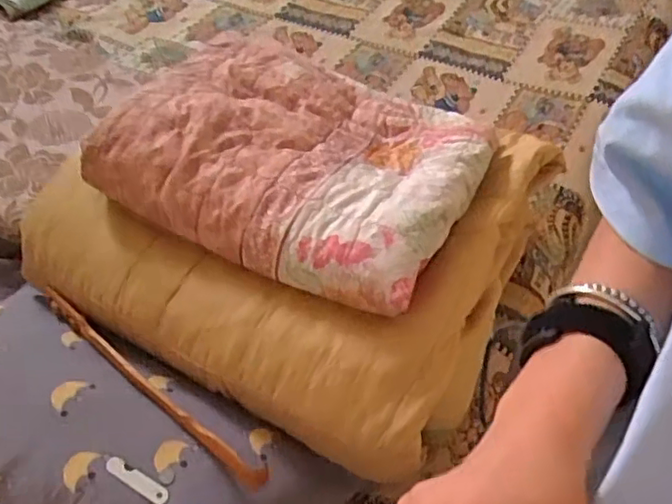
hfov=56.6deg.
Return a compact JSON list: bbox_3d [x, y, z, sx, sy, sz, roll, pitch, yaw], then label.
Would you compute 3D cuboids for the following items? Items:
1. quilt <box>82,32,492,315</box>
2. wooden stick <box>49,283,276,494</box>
[{"bbox_3d":[-0.049,-0.154,0.919,0.493,0.104,0.398,19,52,17],"label":"quilt"},{"bbox_3d":[-0.266,0.171,0.847,0.446,0.032,0.027,31,56,25],"label":"wooden stick"}]

